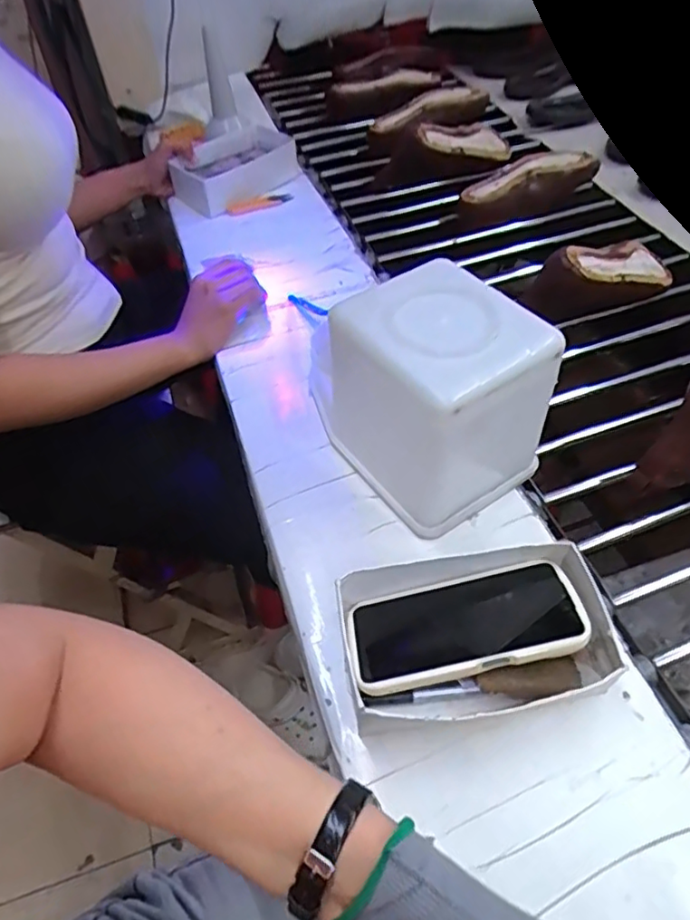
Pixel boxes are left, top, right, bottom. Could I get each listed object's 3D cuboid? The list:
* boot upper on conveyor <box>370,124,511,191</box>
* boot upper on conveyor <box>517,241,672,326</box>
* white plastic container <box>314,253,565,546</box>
[{"bbox_3d":[0.178,-0.508,1.018,0.252,0.107,0.057,-20,51,-12],"label":"boot upper on conveyor"},{"bbox_3d":[0.343,-0.230,0.744,0.257,0.091,0.083,-25,53,-16],"label":"boot upper on conveyor"},{"bbox_3d":[0.078,-0.053,0.526,0.134,0.167,0.152,-30,54,-19],"label":"white plastic container"}]

